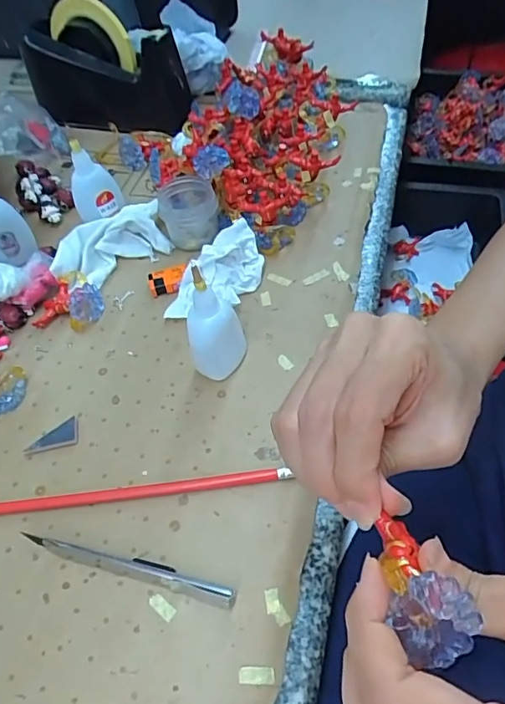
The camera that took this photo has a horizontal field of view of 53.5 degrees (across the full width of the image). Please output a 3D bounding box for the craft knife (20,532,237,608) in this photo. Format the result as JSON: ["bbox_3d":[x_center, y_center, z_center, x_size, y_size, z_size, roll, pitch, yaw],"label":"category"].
[{"bbox_3d":[-0.077,0.129,0.303,0.137,0.011,0.012,10,55,12],"label":"craft knife"}]

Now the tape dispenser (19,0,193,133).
[{"bbox_3d":[-0.183,-0.331,0.582,0.202,0.112,0.077,15,57,15],"label":"tape dispenser"}]

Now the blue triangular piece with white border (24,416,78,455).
[{"bbox_3d":[-0.146,0.061,0.365,0.037,0.006,0.022,-14,54,-5],"label":"blue triangular piece with white border"}]

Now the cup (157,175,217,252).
[{"bbox_3d":[-0.059,-0.129,0.467,0.052,0.045,0.056,-13,54,-5],"label":"cup"}]

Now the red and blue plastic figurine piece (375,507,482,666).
[{"bbox_3d":[0.055,0.076,0.170,0.023,0.023,0.047,-11,35,-3],"label":"red and blue plastic figurine piece"}]

